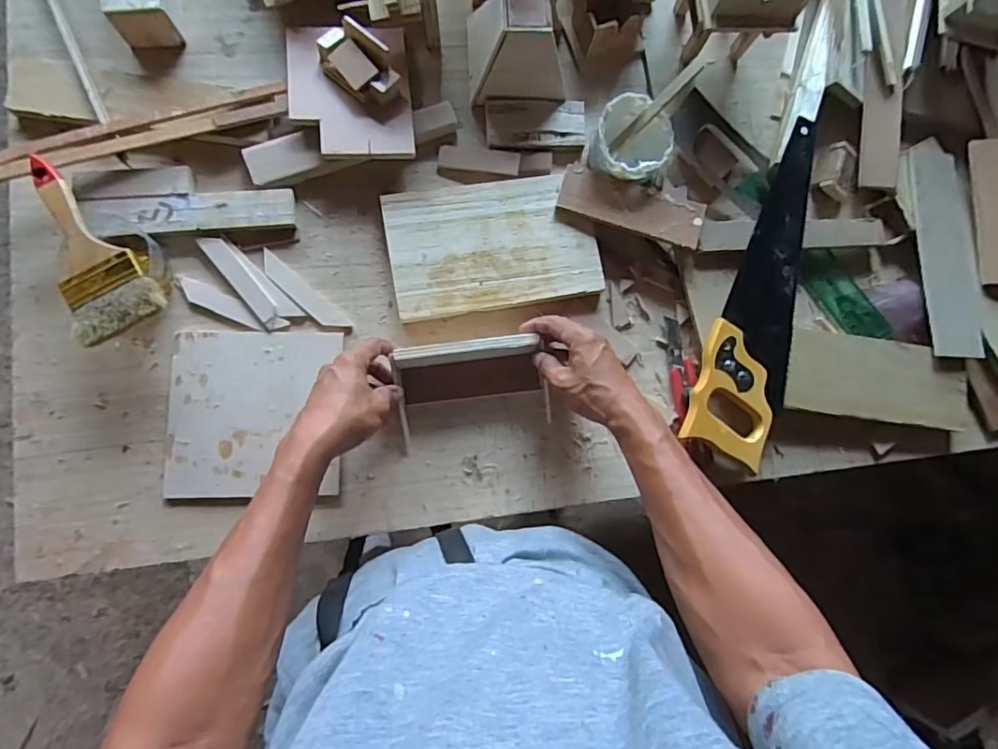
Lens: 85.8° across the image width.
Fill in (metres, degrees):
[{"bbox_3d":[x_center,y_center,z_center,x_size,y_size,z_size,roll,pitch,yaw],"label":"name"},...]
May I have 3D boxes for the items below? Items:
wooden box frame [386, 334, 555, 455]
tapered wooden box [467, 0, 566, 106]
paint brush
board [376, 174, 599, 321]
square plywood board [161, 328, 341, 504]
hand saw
[{"bbox_3d":[-0.029,0.014,0.576,0.161,0.056,0.094,-9,82,-6],"label":"wooden box frame"},{"bbox_3d":[0.022,-0.381,0.608,0.111,0.075,0.104,-2,82,-5],"label":"tapered wooden box"},{"bbox_3d":[-0.401,-0.121,0.511,0.080,0.015,0.182,-34,88,-10],"label":"paint brush"},{"bbox_3d":[-0.006,-0.145,0.607,0.228,0.020,0.143,-10,82,-6],"label":"board"},{"bbox_3d":[-0.256,0.040,0.562,0.170,0.005,0.171,-1,81,-5],"label":"square plywood board"},{"bbox_3d":[0.303,-0.100,0.615,0.099,0.033,0.396,17,80,-2],"label":"hand saw"}]

